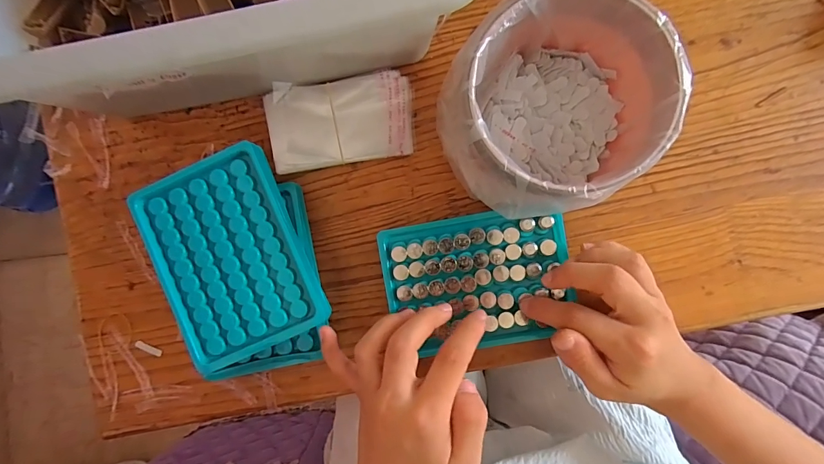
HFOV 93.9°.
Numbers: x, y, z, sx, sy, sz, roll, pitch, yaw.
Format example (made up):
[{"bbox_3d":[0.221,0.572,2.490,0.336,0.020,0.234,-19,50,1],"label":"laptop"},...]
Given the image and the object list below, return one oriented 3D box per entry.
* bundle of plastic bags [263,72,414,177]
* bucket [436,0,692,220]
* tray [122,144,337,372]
[{"bbox_3d":[-0.054,-0.083,0.292,0.107,0.014,0.063,-7,90,3],"label":"bundle of plastic bags"},{"bbox_3d":[0.088,-0.077,0.248,0.125,0.081,0.115,-31,89,3],"label":"bucket"},{"bbox_3d":[-0.123,0.017,0.261,0.093,0.012,0.130,-24,89,3],"label":"tray"}]

